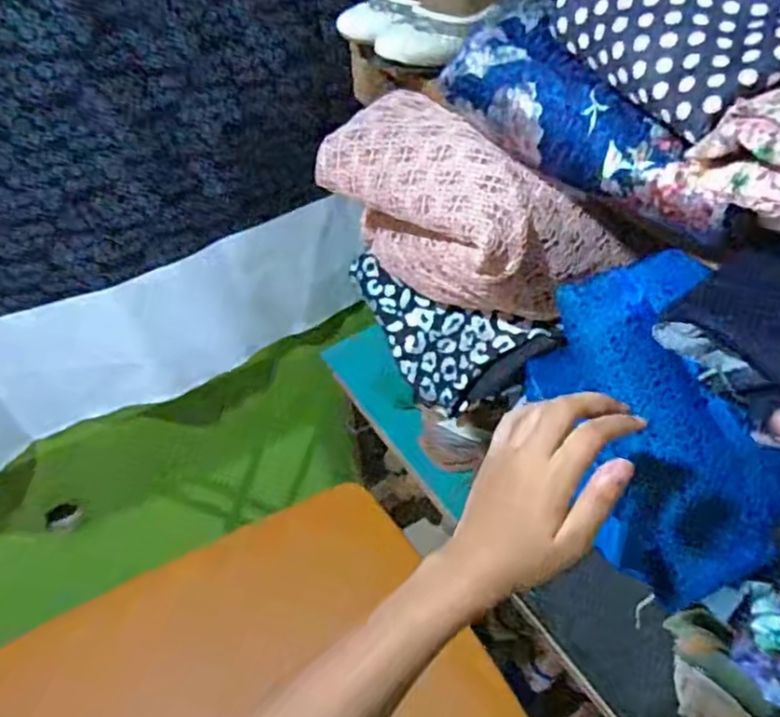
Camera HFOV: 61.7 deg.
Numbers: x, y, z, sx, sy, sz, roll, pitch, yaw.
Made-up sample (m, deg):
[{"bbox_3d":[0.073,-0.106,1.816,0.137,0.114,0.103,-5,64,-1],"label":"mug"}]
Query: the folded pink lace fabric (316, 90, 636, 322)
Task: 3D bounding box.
[{"bbox_3d":[0.061,-0.146,0.676,0.134,0.167,0.290,-36,53,-27],"label":"folded pink lace fabric"}]

